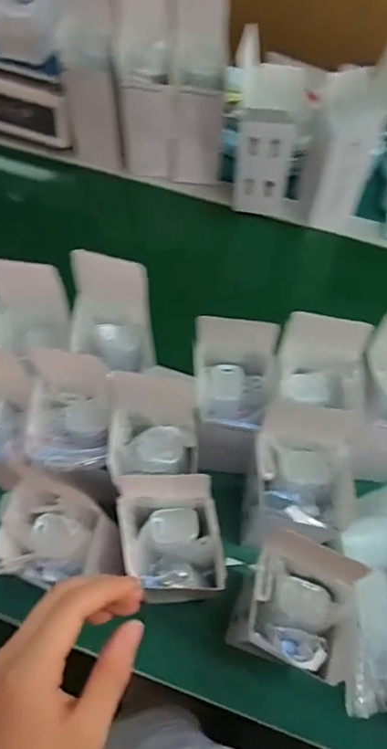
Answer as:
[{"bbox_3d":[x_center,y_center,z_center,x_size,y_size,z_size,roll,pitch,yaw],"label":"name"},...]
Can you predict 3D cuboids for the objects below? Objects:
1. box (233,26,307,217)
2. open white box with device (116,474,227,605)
[{"bbox_3d":[0.102,-0.344,0.722,0.091,0.226,0.089,8,64,3],"label":"box"},{"bbox_3d":[-0.018,0.140,0.437,0.077,0.071,0.096,-11,65,-6],"label":"open white box with device"}]

